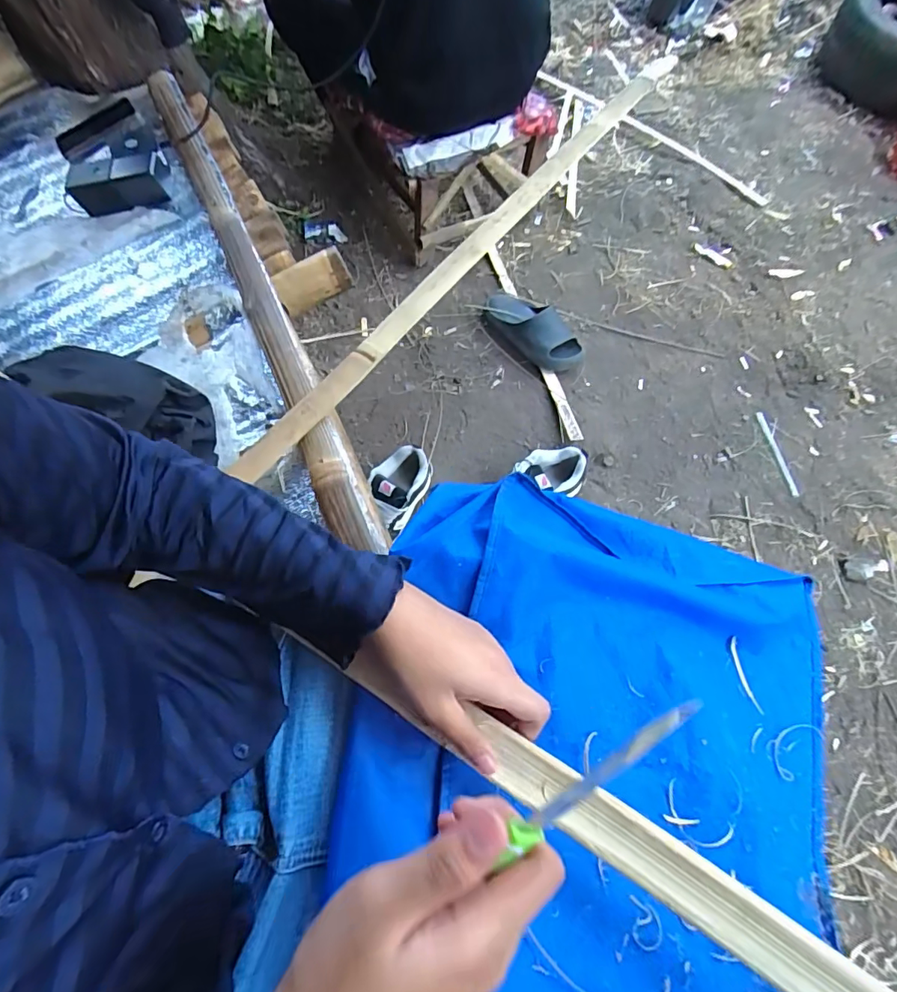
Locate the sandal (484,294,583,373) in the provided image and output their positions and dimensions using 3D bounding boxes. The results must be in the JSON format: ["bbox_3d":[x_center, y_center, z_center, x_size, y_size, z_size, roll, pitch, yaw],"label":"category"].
[{"bbox_3d":[0.204,-0.430,1.272,0.117,0.101,0.305,-38,70,-13],"label":"sandal"}]

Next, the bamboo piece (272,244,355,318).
[{"bbox_3d":[-0.199,-0.313,0.737,0.107,0.049,0.059,-29,66,-4],"label":"bamboo piece"}]

